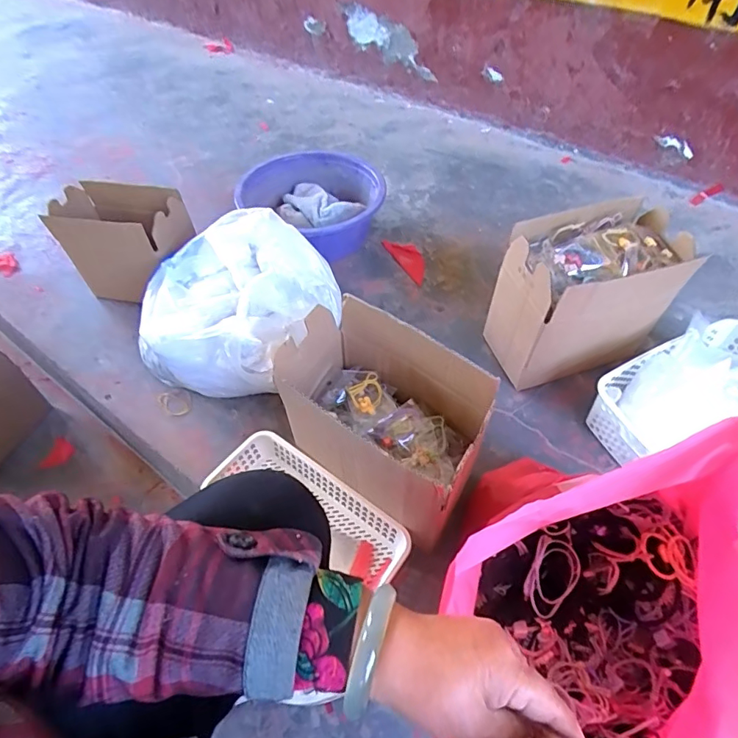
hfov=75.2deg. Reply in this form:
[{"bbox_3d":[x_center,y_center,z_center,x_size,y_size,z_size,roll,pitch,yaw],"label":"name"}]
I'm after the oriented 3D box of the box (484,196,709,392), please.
[{"bbox_3d":[0.321,-0.102,0.733,0.235,0.220,0.147,-15,53,-12],"label":"box"}]

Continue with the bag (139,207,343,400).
[{"bbox_3d":[-0.210,-0.092,0.760,0.279,0.200,0.243,13,53,10],"label":"bag"}]

